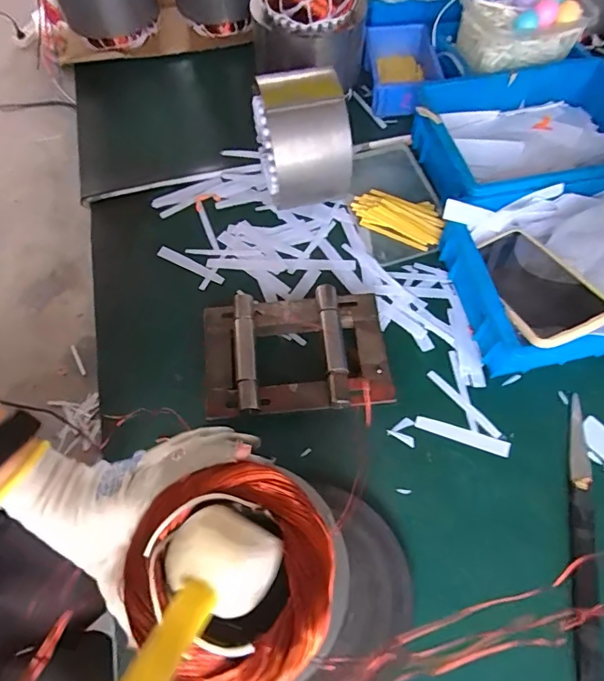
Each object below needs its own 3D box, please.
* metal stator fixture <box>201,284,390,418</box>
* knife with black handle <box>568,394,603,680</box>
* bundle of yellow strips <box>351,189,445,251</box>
[{"bbox_3d":[-0.007,0.014,0.522,0.195,0.052,0.136,-4,63,-1],"label":"metal stator fixture"},{"bbox_3d":[0.272,0.181,0.458,0.024,0.011,0.263,11,64,6],"label":"knife with black handle"},{"bbox_3d":[0.125,-0.161,0.628,0.119,0.011,0.066,18,65,10],"label":"bundle of yellow strips"}]

